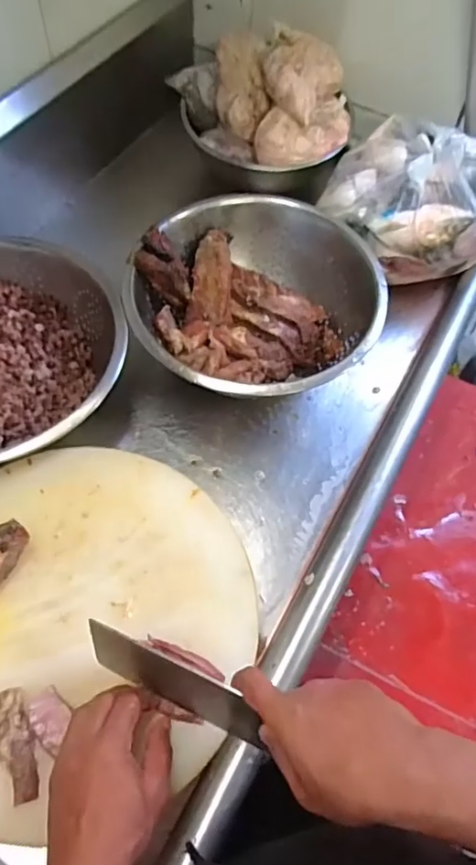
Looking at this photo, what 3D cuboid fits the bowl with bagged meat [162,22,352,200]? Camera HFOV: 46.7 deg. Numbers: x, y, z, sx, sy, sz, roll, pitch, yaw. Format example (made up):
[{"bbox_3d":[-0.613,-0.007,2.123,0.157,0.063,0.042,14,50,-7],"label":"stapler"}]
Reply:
[{"bbox_3d":[0.038,-0.512,0.882,0.263,0.160,0.210,1,61,-4],"label":"bowl with bagged meat"}]

